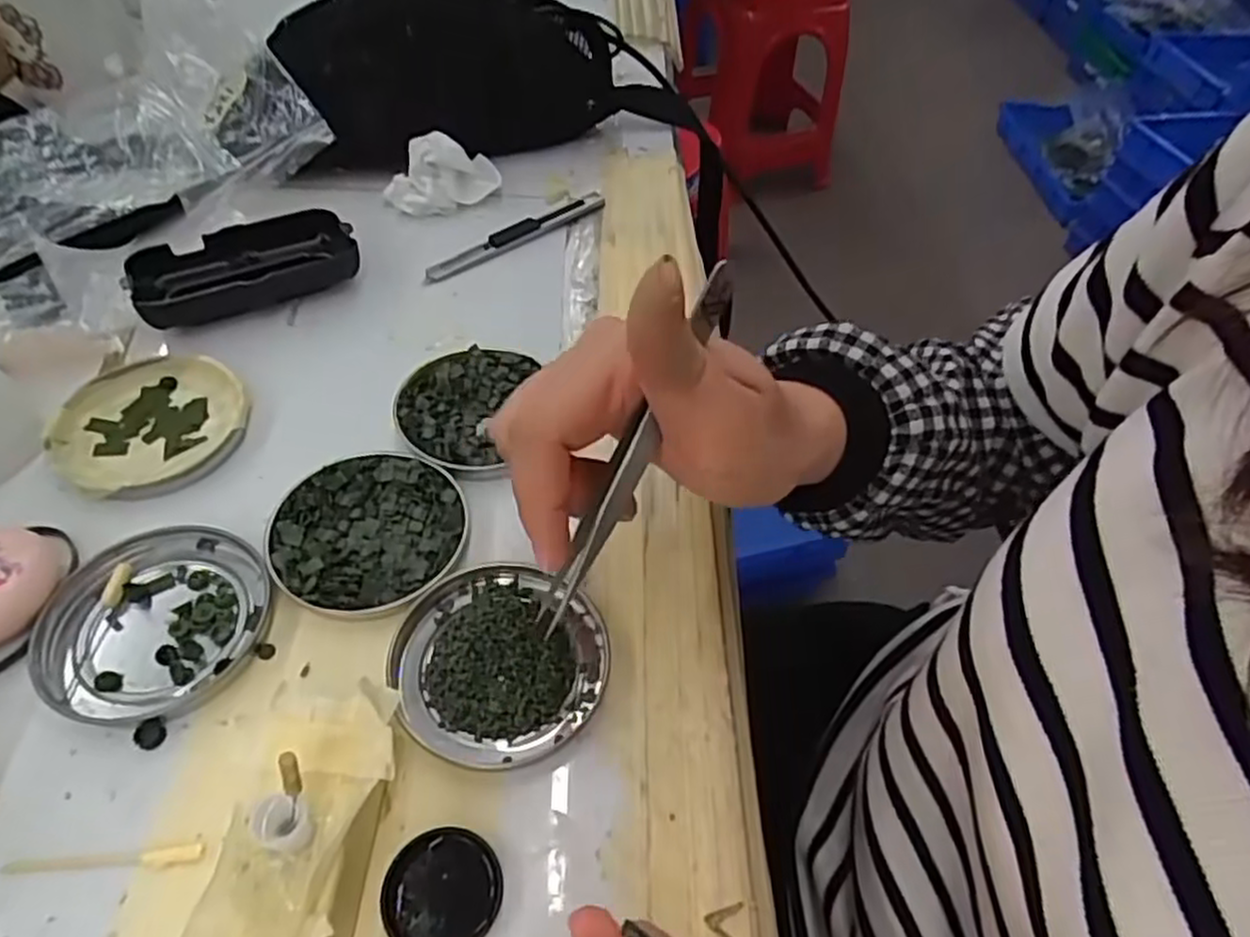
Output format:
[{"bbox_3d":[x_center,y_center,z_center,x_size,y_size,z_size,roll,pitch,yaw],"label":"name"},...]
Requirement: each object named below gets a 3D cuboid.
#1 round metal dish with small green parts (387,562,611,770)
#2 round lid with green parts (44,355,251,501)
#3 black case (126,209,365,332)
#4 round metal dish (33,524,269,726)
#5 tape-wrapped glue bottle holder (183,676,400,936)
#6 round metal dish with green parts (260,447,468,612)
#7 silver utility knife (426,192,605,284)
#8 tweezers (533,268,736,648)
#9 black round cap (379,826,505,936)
[{"bbox_3d":[-0.046,0.070,0.280,0.078,0.009,0.074,3,51,-3],"label":"round metal dish with small green parts"},{"bbox_3d":[-0.215,-0.020,0.340,0.080,0.012,0.073,3,51,-3],"label":"round lid with green parts"},{"bbox_3d":[-0.203,-0.107,0.401,0.108,0.027,0.050,-22,56,-22],"label":"black case"},{"bbox_3d":[-0.178,0.057,0.283,0.072,0.007,0.079,3,51,-3],"label":"round metal dish"},{"bbox_3d":[-0.093,0.110,0.225,0.041,0.042,0.085,6,51,0],"label":"tape-wrapped glue bottle holder"},{"bbox_3d":[-0.106,0.026,0.311,0.077,0.010,0.075,3,51,-3],"label":"round metal dish with green parts"},{"bbox_3d":[-0.064,-0.143,0.453,0.128,0.012,0.013,-30,59,-26],"label":"silver utility knife"},{"bbox_3d":[0.001,-0.001,0.229,0.009,0.129,0.011,34,19,21],"label":"tweezers"},{"bbox_3d":[-0.056,0.132,0.233,0.035,0.007,0.035,3,51,-3],"label":"black round cap"}]

